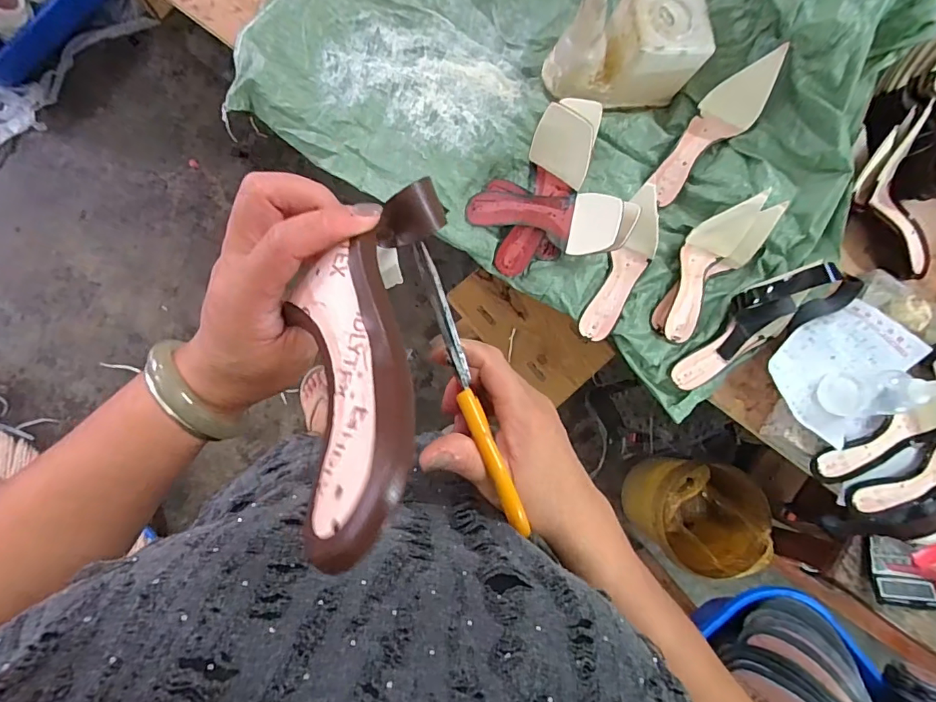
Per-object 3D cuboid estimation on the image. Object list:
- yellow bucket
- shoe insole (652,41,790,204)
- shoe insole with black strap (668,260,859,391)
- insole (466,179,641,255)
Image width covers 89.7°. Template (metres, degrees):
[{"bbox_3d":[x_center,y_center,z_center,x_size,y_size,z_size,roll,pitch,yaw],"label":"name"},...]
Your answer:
[{"bbox_3d":[0.584,0.414,1.244,0.267,0.288,0.254,0,84,-4],"label":"yellow bucket"},{"bbox_3d":[0.355,-0.318,0.688,0.073,0.063,0.234,39,112,0],"label":"shoe insole"},{"bbox_3d":[0.423,-0.044,0.679,0.290,0.086,0.106,-35,88,10],"label":"shoe insole with black strap"},{"bbox_3d":[0.109,-0.191,0.655,0.231,0.067,0.097,19,82,26],"label":"insole"}]

